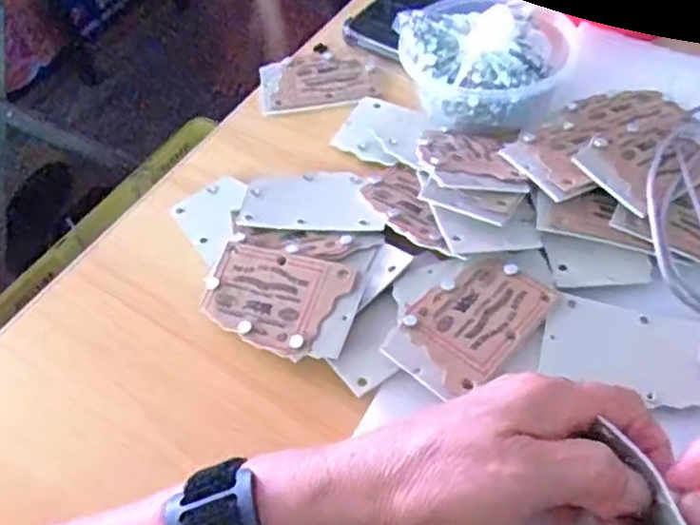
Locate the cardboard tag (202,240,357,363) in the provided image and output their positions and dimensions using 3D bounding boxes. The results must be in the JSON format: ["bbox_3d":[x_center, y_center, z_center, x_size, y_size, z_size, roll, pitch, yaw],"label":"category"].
[{"bbox_3d":[-0.043,0.019,0.374,0.076,0.004,0.055,15,63,19],"label":"cardboard tag"}]

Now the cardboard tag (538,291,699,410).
[{"bbox_3d":[0.138,0.043,0.342,0.083,0.004,0.049,12,56,13],"label":"cardboard tag"}]

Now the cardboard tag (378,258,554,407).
[{"bbox_3d":[0.060,0.030,0.354,0.054,0.005,0.082,34,63,29],"label":"cardboard tag"}]

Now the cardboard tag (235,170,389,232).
[{"bbox_3d":[-0.021,-0.038,0.420,0.084,0.004,0.051,4,46,6],"label":"cardboard tag"}]

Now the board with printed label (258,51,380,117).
[{"bbox_3d":[-0.024,-0.133,0.507,0.083,0.005,0.065,-12,54,-4],"label":"board with printed label"}]

